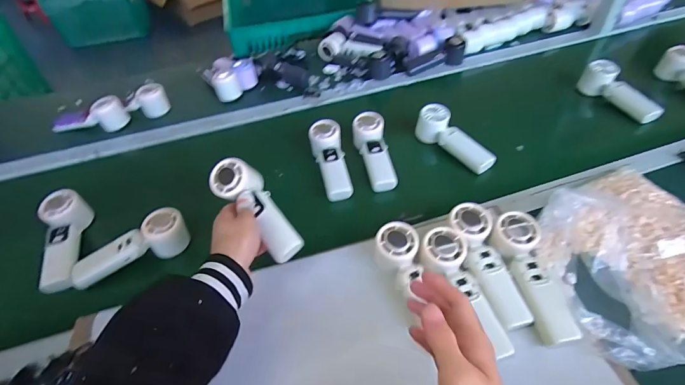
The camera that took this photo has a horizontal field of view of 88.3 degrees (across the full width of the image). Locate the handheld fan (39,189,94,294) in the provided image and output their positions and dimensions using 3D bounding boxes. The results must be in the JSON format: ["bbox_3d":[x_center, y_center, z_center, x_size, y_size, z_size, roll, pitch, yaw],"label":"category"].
[{"bbox_3d":[-0.446,0.077,0.562,0.055,0.047,0.159,-12,62,-7],"label":"handheld fan"}]

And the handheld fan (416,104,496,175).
[{"bbox_3d":[0.208,-0.103,0.656,0.054,0.053,0.161,-28,51,-20],"label":"handheld fan"}]

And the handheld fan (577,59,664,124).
[{"bbox_3d":[0.575,-0.210,0.728,0.050,0.052,0.169,-22,49,-15],"label":"handheld fan"}]

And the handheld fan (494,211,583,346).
[{"bbox_3d":[0.239,0.103,0.445,0.050,0.028,0.162,-8,61,-3],"label":"handheld fan"}]

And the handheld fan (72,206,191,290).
[{"bbox_3d":[-0.324,0.083,0.542,0.166,0.061,0.047,-26,50,-19],"label":"handheld fan"}]

